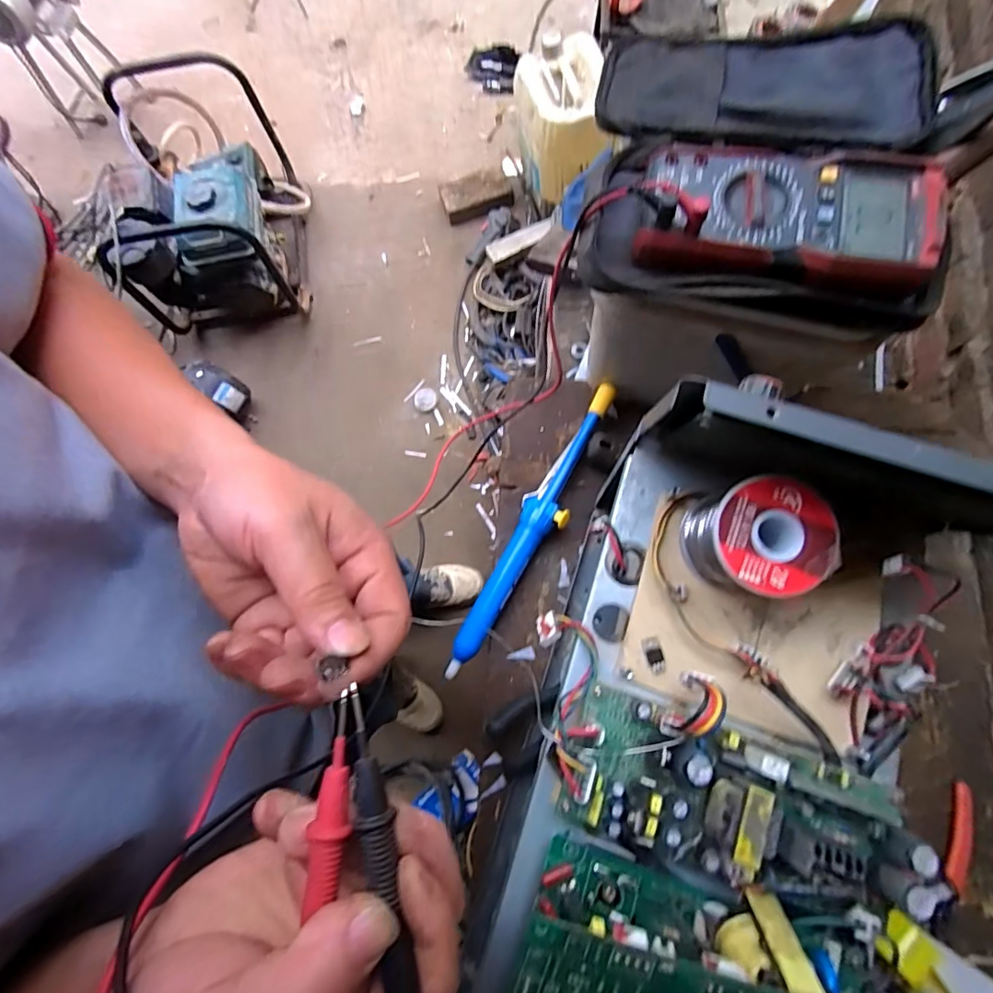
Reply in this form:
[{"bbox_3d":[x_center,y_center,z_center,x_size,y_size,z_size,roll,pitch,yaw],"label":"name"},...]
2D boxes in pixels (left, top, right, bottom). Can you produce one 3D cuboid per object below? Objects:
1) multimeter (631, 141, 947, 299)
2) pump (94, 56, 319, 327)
[{"bbox_3d":[0.181,-0.178,0.328,0.173,0.037,0.080,11,78,4],"label":"multimeter"},{"bbox_3d":[-0.703,-0.739,1.360,0.331,0.407,0.502,-7,77,0],"label":"pump"}]

